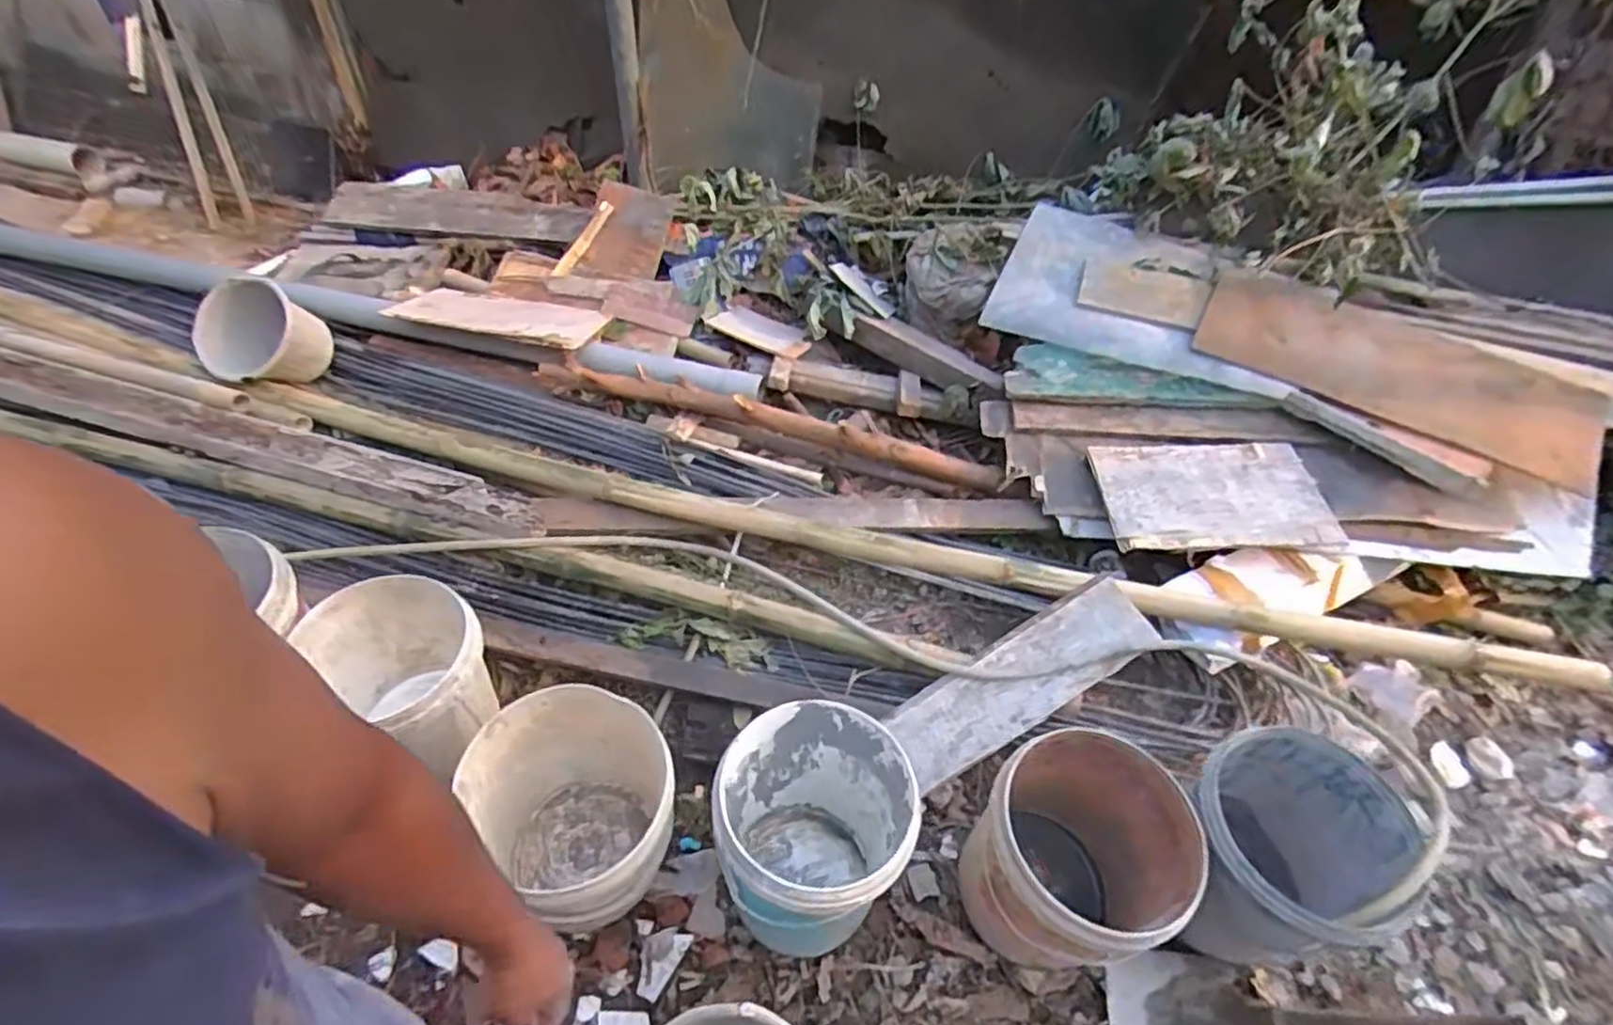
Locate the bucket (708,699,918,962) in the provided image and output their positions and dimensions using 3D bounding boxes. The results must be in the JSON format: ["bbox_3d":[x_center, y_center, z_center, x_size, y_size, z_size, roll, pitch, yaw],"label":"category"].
[{"bbox_3d":[0.012,0.531,1.214,0.289,0.352,0.306,2,47,-2],"label":"bucket"}]

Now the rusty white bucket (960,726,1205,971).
[{"bbox_3d":[0.434,0.577,1.216,0.284,0.336,0.329,35,54,25],"label":"rusty white bucket"}]

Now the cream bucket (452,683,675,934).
[{"bbox_3d":[-0.346,0.504,1.223,0.275,0.348,0.300,2,47,-2],"label":"cream bucket"}]

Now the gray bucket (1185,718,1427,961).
[{"bbox_3d":[0.771,0.570,1.226,0.324,0.359,0.298,2,47,-2],"label":"gray bucket"}]

